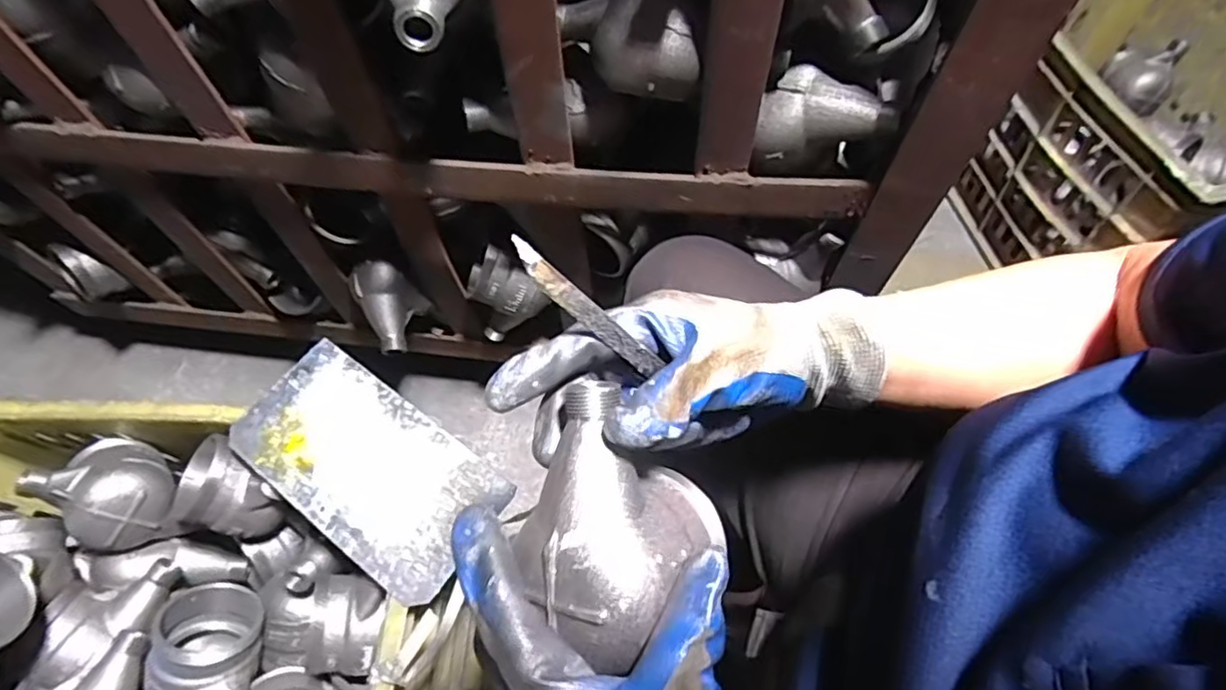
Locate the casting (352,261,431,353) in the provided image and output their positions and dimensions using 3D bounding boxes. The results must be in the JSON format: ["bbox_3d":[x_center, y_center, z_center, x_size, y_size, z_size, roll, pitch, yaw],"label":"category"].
[{"bbox_3d":[-0.245,-0.047,0.697,0.063,0.057,0.108,-27,94,5],"label":"casting"}]

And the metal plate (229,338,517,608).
[{"bbox_3d":[-0.209,0.099,0.536,0.234,0.006,0.121,33,68,17],"label":"metal plate"}]

